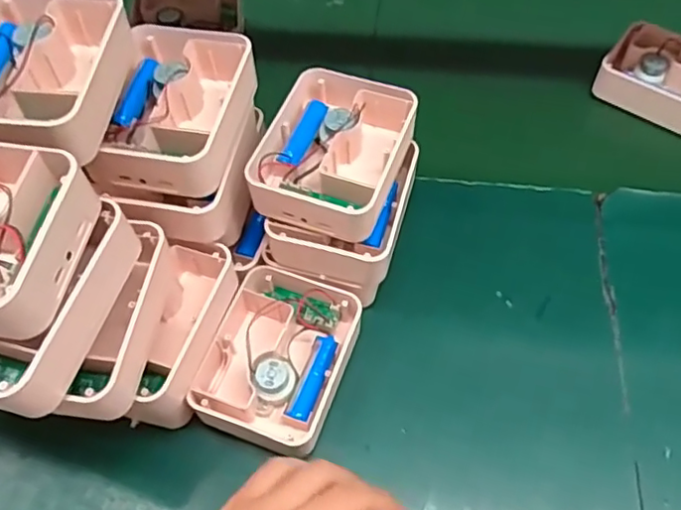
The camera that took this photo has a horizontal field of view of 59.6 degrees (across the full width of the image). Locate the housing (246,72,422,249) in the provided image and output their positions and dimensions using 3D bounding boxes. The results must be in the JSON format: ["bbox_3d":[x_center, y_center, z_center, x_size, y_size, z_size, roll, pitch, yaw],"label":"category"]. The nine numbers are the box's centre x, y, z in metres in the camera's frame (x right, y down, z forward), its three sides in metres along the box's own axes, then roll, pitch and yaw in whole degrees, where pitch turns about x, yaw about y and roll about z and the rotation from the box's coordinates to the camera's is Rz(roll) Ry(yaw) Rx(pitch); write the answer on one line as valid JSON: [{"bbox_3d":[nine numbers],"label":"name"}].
[{"bbox_3d":[-0.003,-0.081,0.458,0.100,0.044,0.132,16,59,12],"label":"housing"}]

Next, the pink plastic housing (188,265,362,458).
[{"bbox_3d":[-0.047,0.079,0.461,0.099,0.046,0.127,17,63,12],"label":"pink plastic housing"}]

